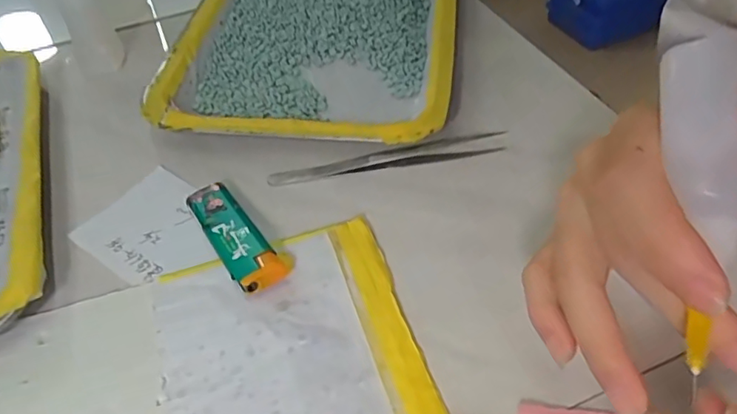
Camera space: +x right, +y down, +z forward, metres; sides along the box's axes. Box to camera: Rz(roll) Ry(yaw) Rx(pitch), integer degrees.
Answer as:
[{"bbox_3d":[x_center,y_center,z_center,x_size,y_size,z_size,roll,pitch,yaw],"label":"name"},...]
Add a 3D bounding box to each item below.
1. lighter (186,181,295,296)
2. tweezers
[{"bbox_3d":[-0.067,0.012,0.291,0.028,0.015,0.077,-28,52,-21],"label":"lighter"},{"bbox_3d":[0.010,-0.028,0.333,0.134,0.010,0.014,-7,47,-2],"label":"tweezers"}]

